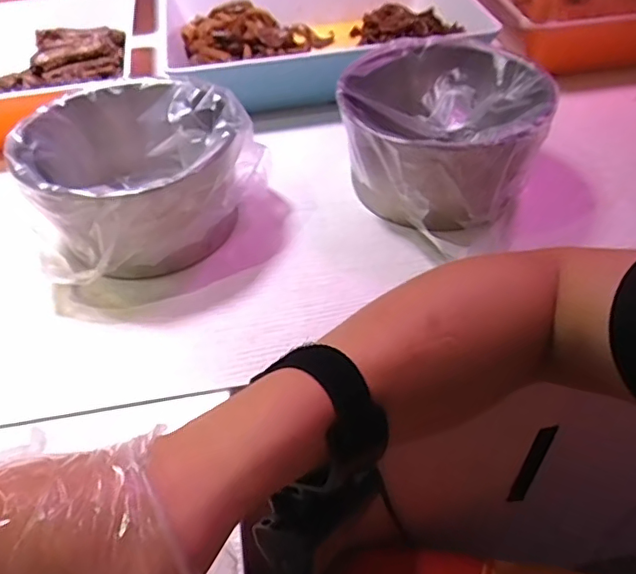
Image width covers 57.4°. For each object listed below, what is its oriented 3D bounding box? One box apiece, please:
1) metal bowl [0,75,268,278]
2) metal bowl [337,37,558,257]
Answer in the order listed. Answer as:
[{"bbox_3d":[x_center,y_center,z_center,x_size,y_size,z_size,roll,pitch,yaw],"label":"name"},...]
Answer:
[{"bbox_3d":[-0.142,-0.095,0.483,0.178,0.092,0.174,-2,46,2],"label":"metal bowl"},{"bbox_3d":[0.107,-0.135,0.512,0.165,0.094,0.189,19,50,20],"label":"metal bowl"}]

